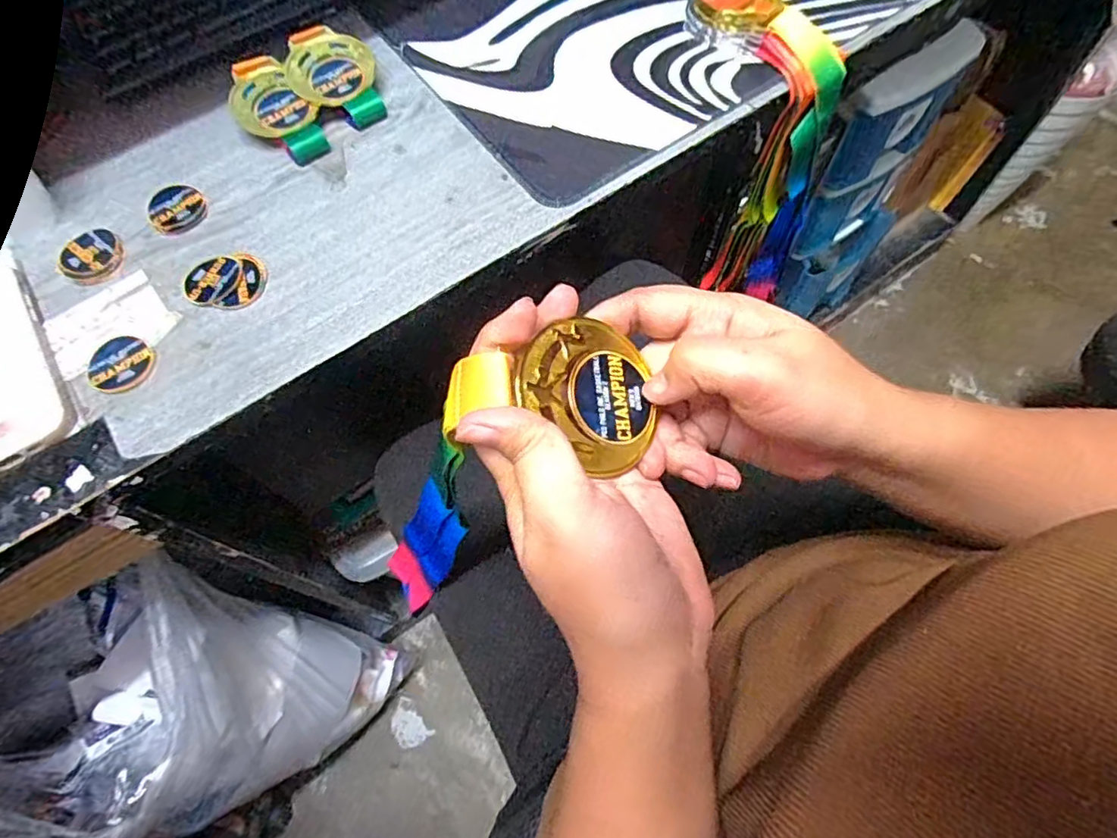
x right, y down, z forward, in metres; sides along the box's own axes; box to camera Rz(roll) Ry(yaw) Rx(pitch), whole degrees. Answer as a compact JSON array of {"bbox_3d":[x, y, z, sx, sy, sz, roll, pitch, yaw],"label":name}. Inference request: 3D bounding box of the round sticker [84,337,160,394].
[{"bbox_3d":[-0.270,-0.035,0.366,0.044,0.004,0.037,18,68,11],"label":"round sticker"}]

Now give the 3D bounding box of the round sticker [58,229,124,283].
[{"bbox_3d":[-0.315,-0.110,0.405,0.042,0.004,0.040,-1,66,3],"label":"round sticker"}]

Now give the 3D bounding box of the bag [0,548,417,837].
[{"bbox_3d":[-0.384,0.316,0.638,0.301,0.392,0.194,-36,69,-12],"label":"bag"}]

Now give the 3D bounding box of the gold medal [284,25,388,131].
[{"bbox_3d":[-0.168,-0.256,0.451,0.063,0.018,0.084,-15,66,-4],"label":"gold medal"}]

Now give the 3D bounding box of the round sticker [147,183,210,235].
[{"bbox_3d":[-0.268,-0.149,0.422,0.039,0.004,0.044,-41,70,-14],"label":"round sticker"}]

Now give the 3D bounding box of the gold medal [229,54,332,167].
[{"bbox_3d":[-0.207,-0.225,0.442,0.048,0.017,0.096,-39,69,-14],"label":"gold medal"}]

